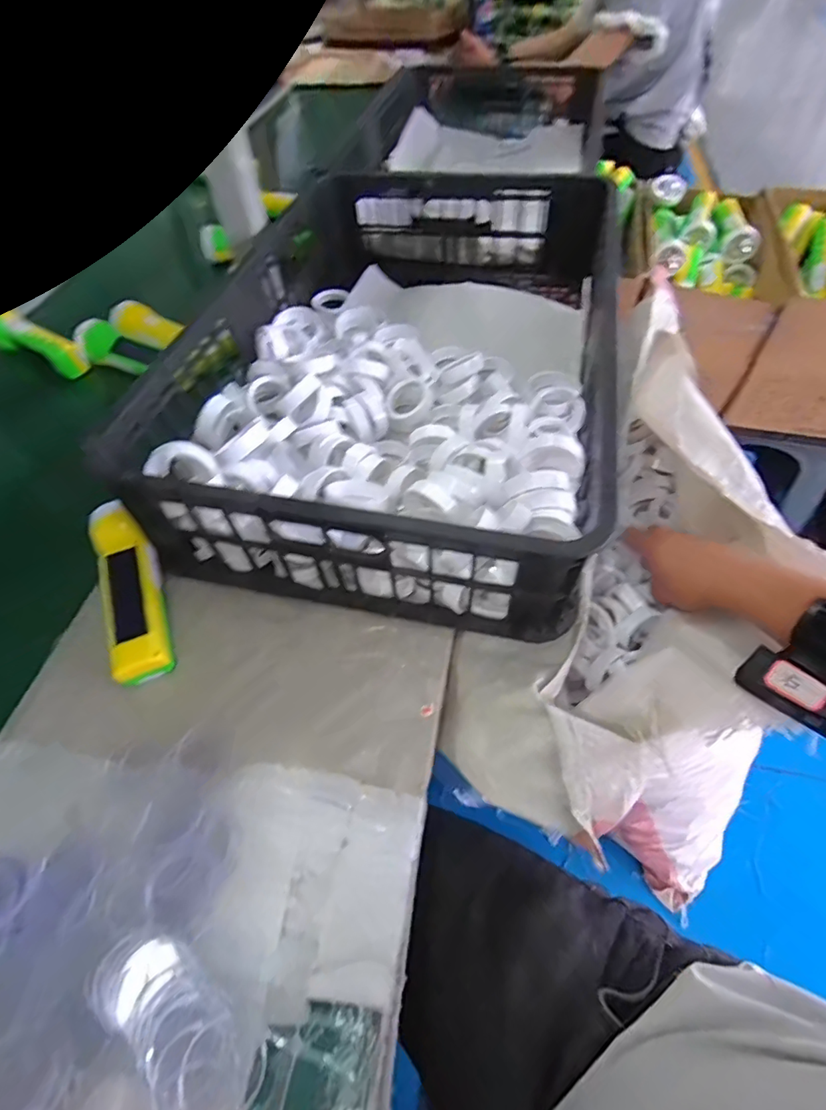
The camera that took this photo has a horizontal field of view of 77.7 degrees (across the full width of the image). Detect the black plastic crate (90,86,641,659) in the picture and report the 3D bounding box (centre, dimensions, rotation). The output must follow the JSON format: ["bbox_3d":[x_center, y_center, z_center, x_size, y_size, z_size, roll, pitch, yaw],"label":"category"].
[{"bbox_3d":[-0.004,-0.220,0.561,0.385,0.148,0.580,8,54,8],"label":"black plastic crate"}]

